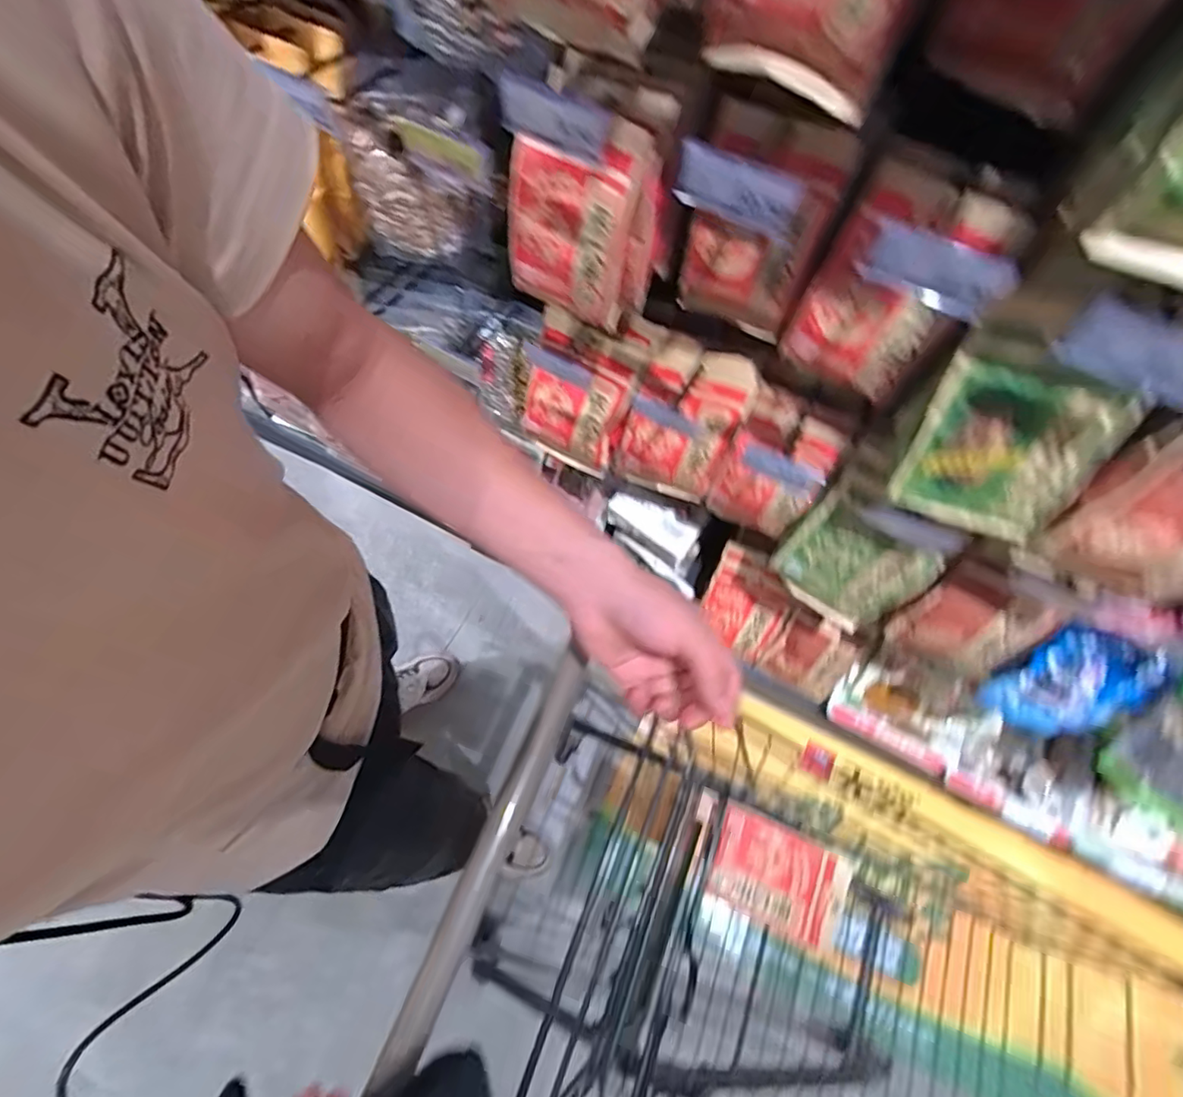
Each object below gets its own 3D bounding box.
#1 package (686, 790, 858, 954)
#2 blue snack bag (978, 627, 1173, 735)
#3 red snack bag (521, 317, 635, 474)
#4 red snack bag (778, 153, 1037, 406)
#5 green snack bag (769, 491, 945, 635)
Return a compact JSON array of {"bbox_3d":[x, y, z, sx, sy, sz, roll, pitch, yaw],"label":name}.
[{"bbox_3d":[0.251,0.463,0.803,0.226,0.042,0.125,25,67,8],"label":"package"},{"bbox_3d":[0.667,0.184,0.776,0.166,0.197,0.055,18,38,3],"label":"blue snack bag"},{"bbox_3d":[-0.015,-0.254,0.891,0.162,0.256,0.056,30,42,5],"label":"red snack bag"},{"bbox_3d":[0.317,-0.268,0.598,0.151,0.228,0.066,39,70,13],"label":"red snack bag"},{"bbox_3d":[0.373,0.034,0.820,0.179,0.210,0.045,34,69,11],"label":"green snack bag"}]

